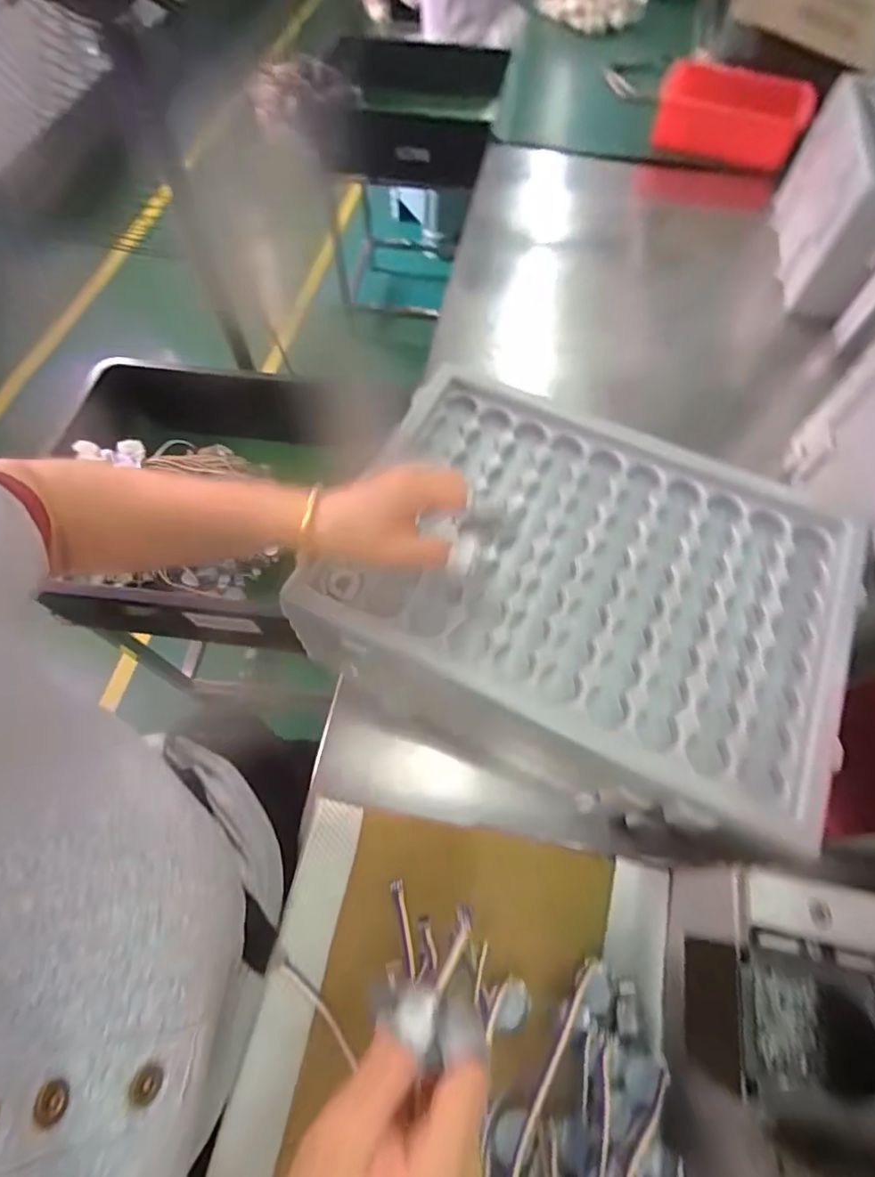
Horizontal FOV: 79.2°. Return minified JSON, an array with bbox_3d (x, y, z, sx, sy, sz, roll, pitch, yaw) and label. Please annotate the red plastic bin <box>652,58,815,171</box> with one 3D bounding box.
[{"bbox_3d":[0.525,-0.856,0.960,0.252,0.089,0.152,21,64,10],"label":"red plastic bin"}]

